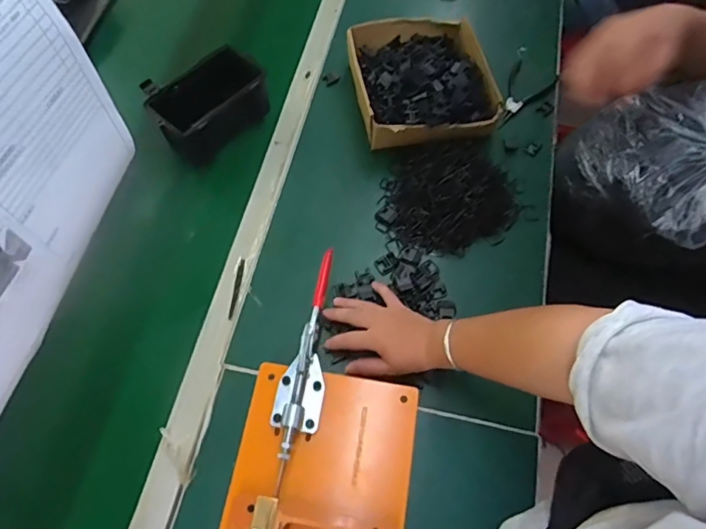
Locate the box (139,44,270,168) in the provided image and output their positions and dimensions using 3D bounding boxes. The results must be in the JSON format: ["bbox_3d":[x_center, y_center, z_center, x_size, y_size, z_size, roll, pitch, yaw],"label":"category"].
[{"bbox_3d":[-0.230,-0.258,0.817,0.167,0.095,0.111,-41,70,-17],"label":"box"}]

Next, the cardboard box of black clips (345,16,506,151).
[{"bbox_3d":[0.106,-0.297,0.826,0.215,0.067,0.263,-11,64,-4],"label":"cardboard box of black clips"}]

